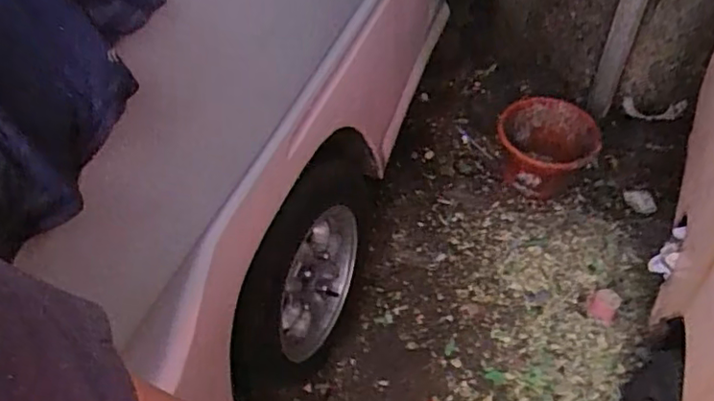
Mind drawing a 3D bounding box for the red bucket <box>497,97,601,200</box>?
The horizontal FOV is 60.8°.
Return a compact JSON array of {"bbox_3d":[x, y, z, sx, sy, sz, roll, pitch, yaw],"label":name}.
[{"bbox_3d":[0.543,-0.140,1.744,0.282,0.227,0.212,9,48,10],"label":"red bucket"}]

